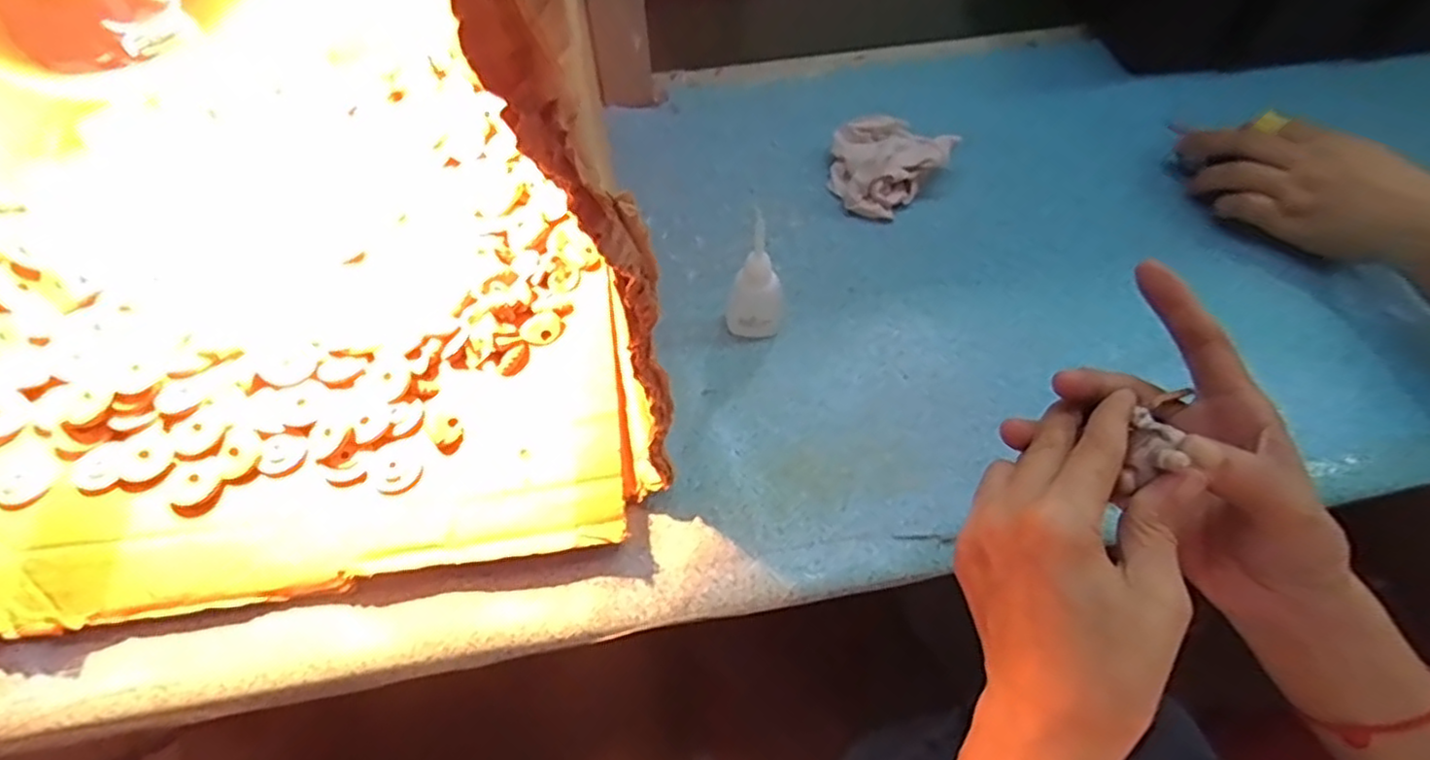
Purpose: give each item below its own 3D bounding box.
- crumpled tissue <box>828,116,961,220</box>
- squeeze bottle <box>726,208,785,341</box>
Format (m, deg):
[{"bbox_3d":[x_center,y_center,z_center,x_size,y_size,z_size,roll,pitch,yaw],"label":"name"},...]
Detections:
[{"bbox_3d":[0.119,-0.151,0.478,0.081,0.044,0.062,20,61,13],"label":"crumpled tissue"},{"bbox_3d":[0.024,-0.063,0.400,0.034,0.088,0.029,2,59,3],"label":"squeeze bottle"}]

